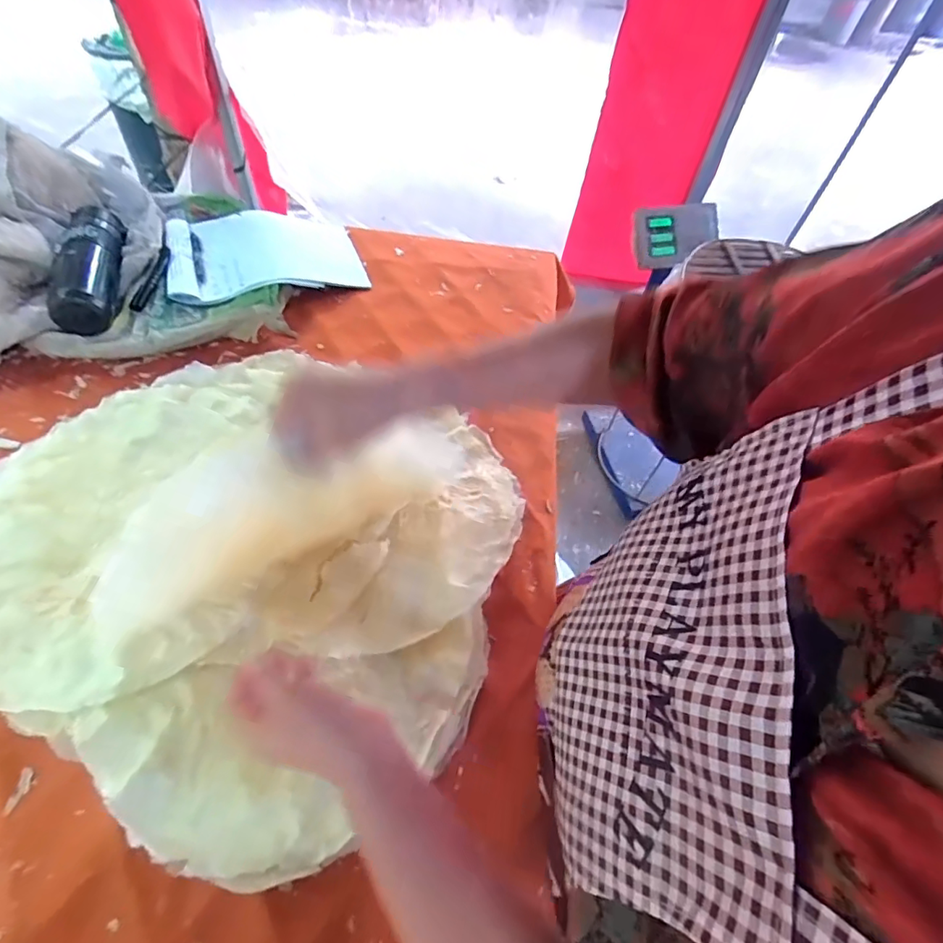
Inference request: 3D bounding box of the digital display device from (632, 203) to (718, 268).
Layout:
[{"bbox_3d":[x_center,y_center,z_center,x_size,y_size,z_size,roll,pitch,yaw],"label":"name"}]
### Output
[{"bbox_3d":[0.514,-0.594,1.296,0.214,0.138,0.034,-8,17,-8],"label":"digital display device"}]

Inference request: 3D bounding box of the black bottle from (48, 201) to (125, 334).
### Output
[{"bbox_3d":[-0.571,-0.304,0.764,0.084,0.060,0.231,-8,55,-10],"label":"black bottle"}]

